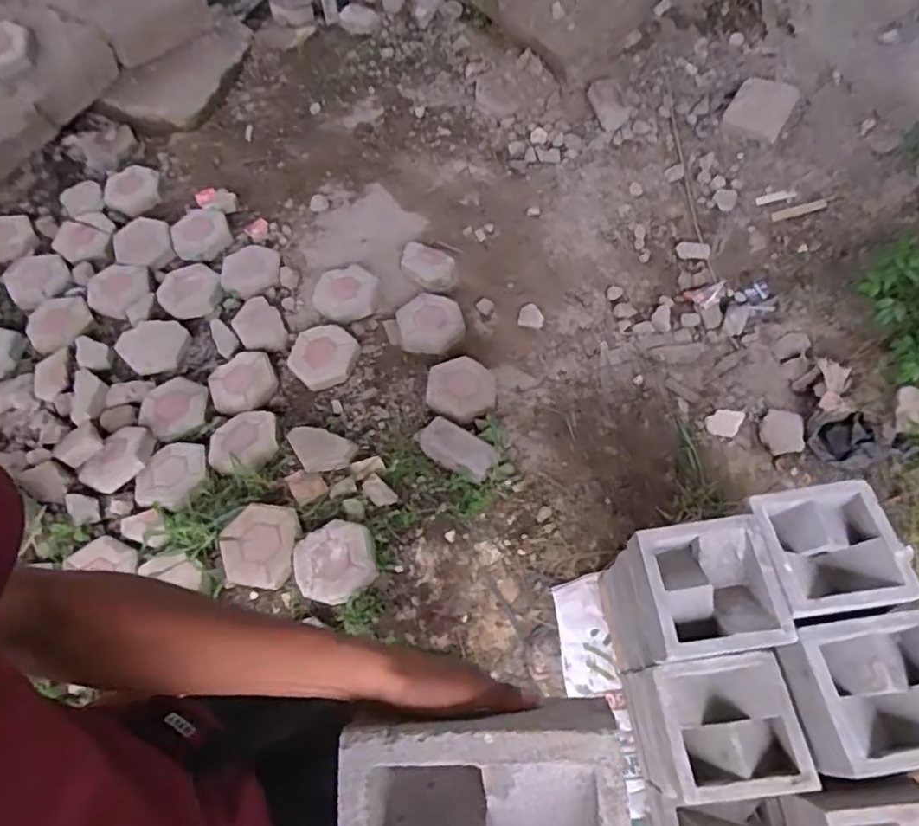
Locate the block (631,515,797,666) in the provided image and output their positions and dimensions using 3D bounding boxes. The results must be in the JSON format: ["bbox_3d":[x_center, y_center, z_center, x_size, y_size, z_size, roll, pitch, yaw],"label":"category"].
[{"bbox_3d":[0.403,0.290,0.965,0.207,0.073,0.206,-8,64,1],"label":"block"}]

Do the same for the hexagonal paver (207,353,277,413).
[{"bbox_3d":[-0.662,-0.089,1.791,0.203,0.039,0.198,-26,65,-8],"label":"hexagonal paver"}]

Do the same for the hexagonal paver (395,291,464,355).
[{"bbox_3d":[-0.091,-0.279,1.850,0.202,0.057,0.199,-13,76,-6],"label":"hexagonal paver"}]

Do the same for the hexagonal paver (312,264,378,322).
[{"bbox_3d":[-0.369,-0.389,1.892,0.213,0.047,0.199,-33,63,-15],"label":"hexagonal paver"}]

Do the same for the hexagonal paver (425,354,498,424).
[{"bbox_3d":[0.004,-0.076,1.699,0.207,0.056,0.218,-16,60,-6],"label":"hexagonal paver"}]

